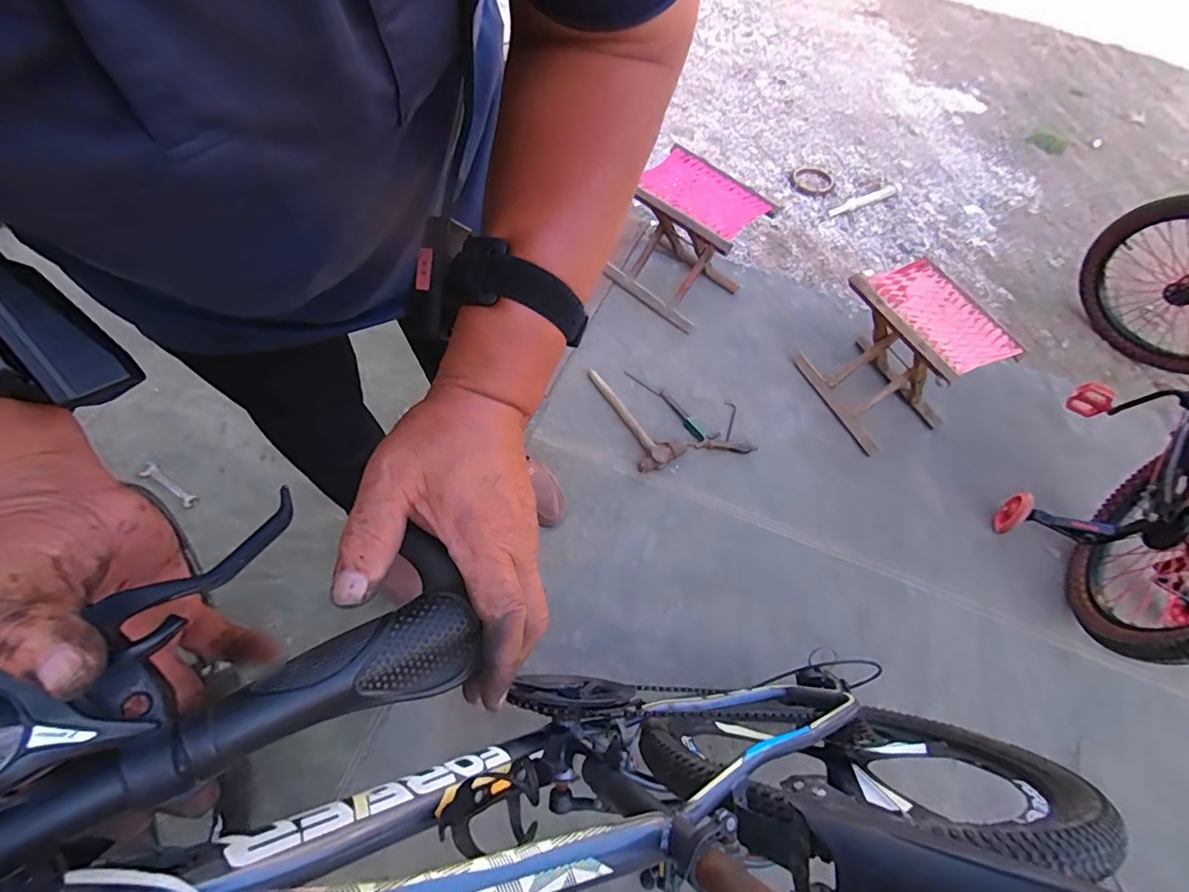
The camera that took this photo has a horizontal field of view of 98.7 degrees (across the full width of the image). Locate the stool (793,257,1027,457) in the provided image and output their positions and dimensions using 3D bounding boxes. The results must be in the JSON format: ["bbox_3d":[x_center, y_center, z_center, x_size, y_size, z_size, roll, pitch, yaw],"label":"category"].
[{"bbox_3d":[0.725,-0.208,1.237,0.267,0.312,0.309,-21,62,-15],"label":"stool"}]

